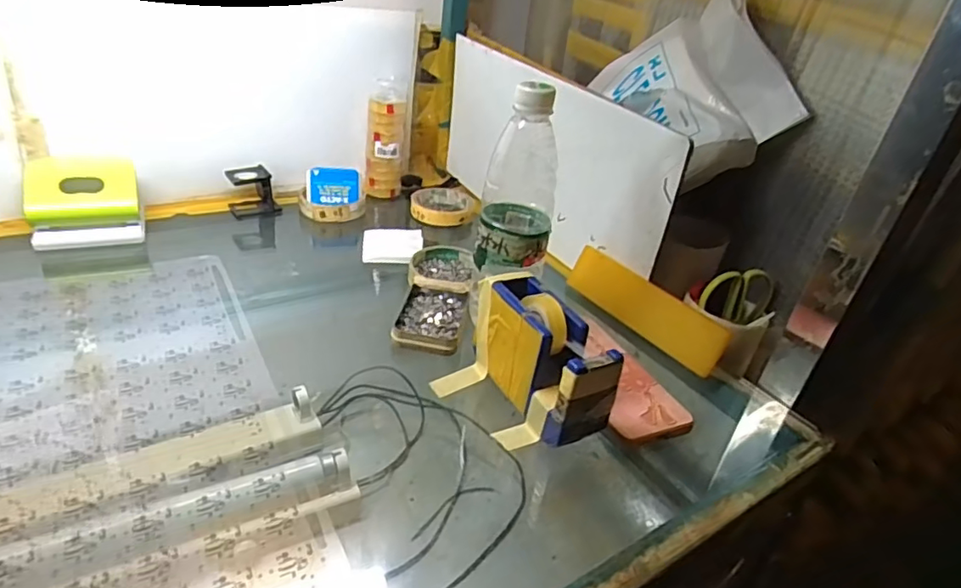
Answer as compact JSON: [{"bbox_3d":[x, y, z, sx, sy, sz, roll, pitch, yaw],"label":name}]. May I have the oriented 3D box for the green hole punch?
[{"bbox_3d":[-0.416,-0.096,0.604,0.100,0.077,0.056,-9,34,-26],"label":"green hole punch"}]

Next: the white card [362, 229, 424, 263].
[{"bbox_3d":[-0.103,-0.059,0.674,0.069,0.009,0.075,2,31,-9],"label":"white card"}]

